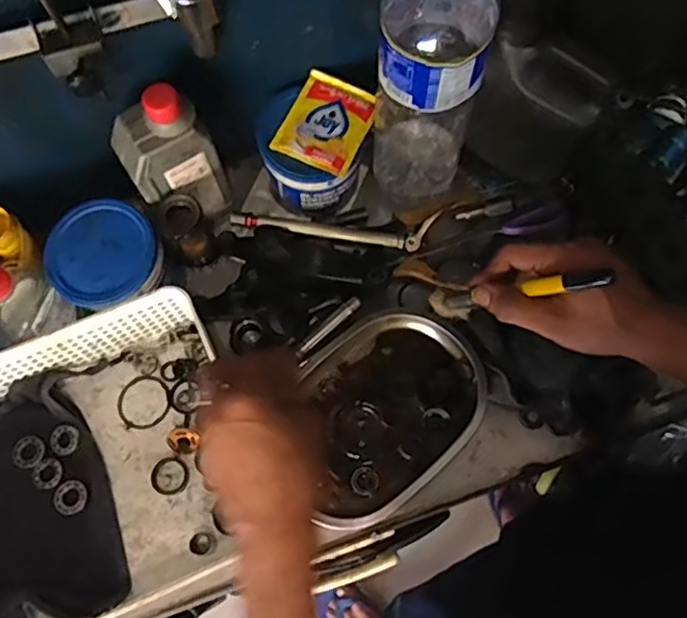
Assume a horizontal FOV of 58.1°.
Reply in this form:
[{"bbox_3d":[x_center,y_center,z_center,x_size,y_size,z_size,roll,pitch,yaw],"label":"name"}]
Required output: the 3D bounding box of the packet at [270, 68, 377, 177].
[{"bbox_3d":[-0.016,-0.183,0.607,0.077,0.013,0.094,23,74,9],"label":"packet"}]

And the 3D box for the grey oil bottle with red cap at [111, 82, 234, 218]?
[{"bbox_3d":[-0.161,-0.138,0.588,0.080,0.169,0.048,-23,72,-5],"label":"grey oil bottle with red cap"}]

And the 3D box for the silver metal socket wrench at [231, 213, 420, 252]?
[{"bbox_3d":[-0.019,-0.083,0.653,0.196,0.020,0.016,7,72,4],"label":"silver metal socket wrench"}]

